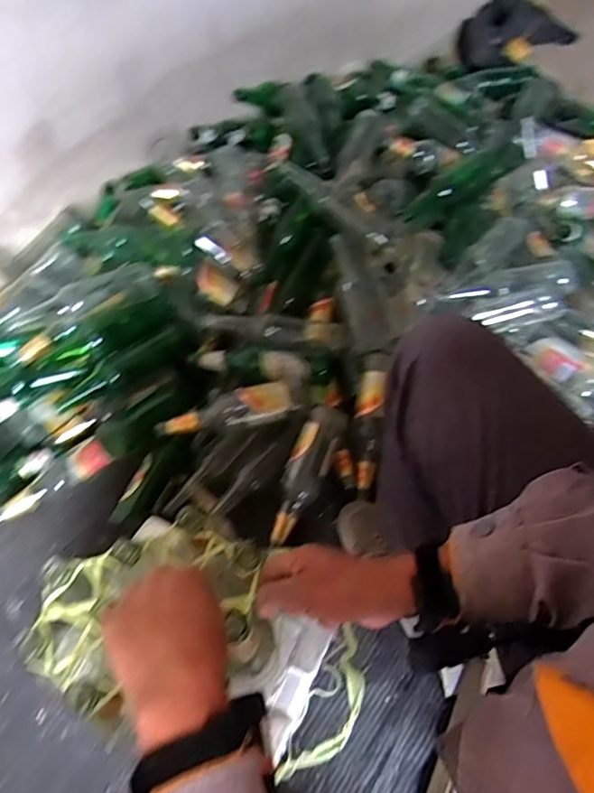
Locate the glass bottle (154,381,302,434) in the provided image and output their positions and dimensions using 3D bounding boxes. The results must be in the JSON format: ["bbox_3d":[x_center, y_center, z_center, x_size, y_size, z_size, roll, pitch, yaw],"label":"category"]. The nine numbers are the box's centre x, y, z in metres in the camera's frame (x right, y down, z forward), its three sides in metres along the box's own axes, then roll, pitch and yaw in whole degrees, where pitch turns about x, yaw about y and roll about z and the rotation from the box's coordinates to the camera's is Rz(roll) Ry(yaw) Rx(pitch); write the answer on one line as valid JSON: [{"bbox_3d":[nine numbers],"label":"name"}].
[{"bbox_3d":[-0.114,0.020,0.921,0.255,0.056,0.059,-11,58,-9],"label":"glass bottle"}]

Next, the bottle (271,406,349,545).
[{"bbox_3d":[0.011,0.137,0.904,0.069,0.057,0.251,22,78,12],"label":"bottle"}]

